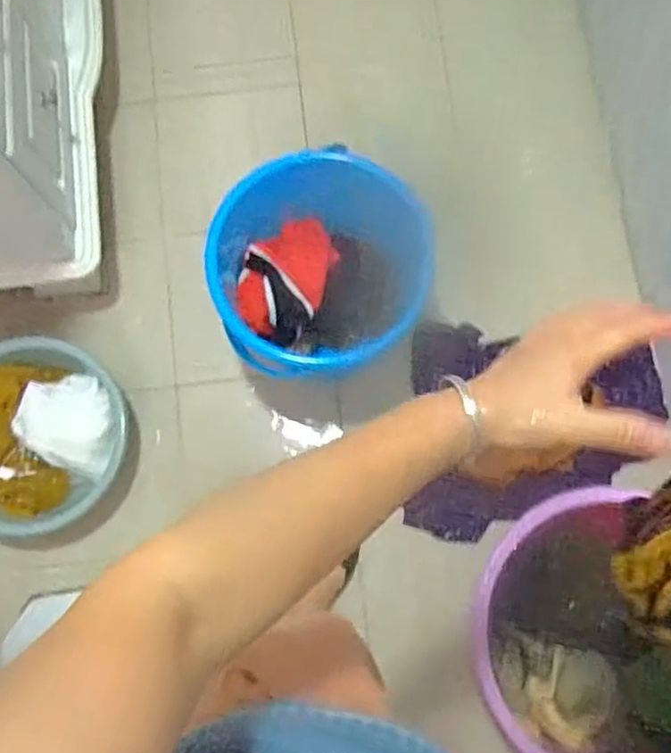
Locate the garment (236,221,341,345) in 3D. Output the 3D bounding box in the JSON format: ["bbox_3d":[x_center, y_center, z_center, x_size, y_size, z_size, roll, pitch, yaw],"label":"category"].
[{"bbox_3d":[-0.079,-0.155,1.140,0.128,0.074,0.199,21,79,4],"label":"garment"}]

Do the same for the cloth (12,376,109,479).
[{"bbox_3d":[-0.449,0.074,1.185,0.161,0.049,0.160,15,79,3],"label":"cloth"}]

